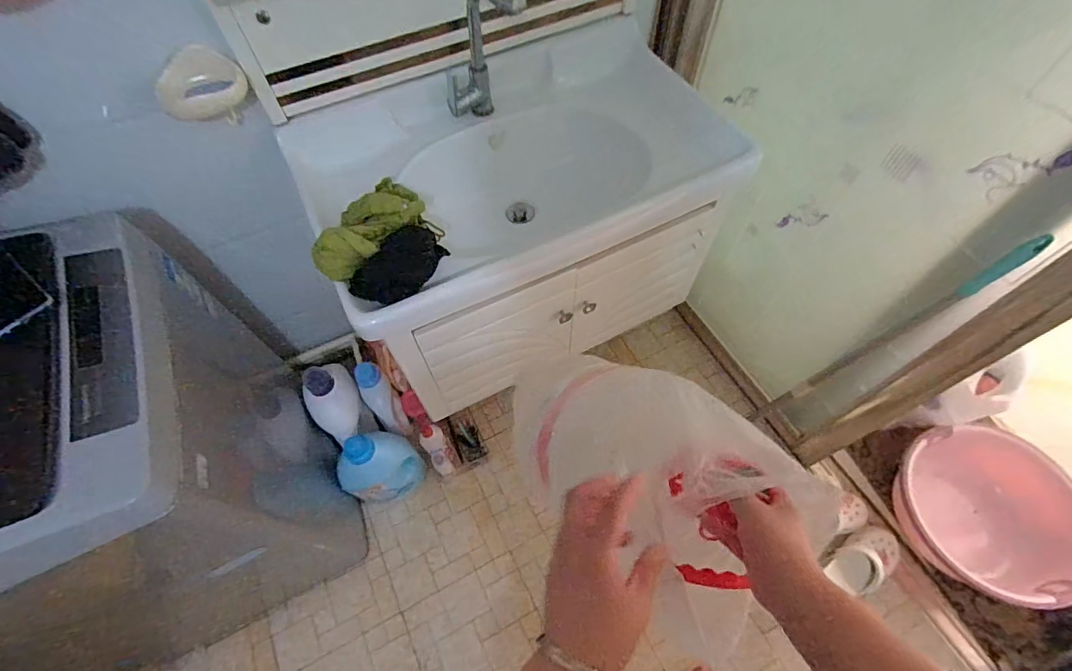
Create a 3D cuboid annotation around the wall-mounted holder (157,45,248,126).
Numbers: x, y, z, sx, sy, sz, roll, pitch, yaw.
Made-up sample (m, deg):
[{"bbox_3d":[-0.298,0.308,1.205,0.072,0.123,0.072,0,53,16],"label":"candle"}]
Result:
[{"bbox_3d":[-0.521,-0.384,0.758,0.126,0.102,0.035,-39,65,-19],"label":"wall-mounted holder"}]

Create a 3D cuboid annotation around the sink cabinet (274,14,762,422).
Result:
[{"bbox_3d":[-0.034,-0.262,1.091,0.778,0.496,0.472,-25,61,-12],"label":"sink cabinet"}]

